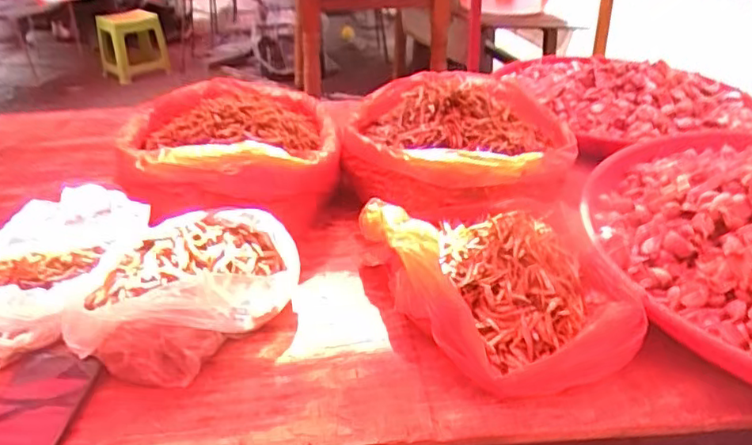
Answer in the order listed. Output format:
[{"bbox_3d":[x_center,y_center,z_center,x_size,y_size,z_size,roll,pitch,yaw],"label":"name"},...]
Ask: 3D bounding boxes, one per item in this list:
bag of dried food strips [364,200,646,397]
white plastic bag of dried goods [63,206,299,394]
[{"bbox_3d":[0.138,0.058,0.662,0.236,0.091,0.287,-10,31,-15],"label":"bag of dried food strips"},{"bbox_3d":[-0.201,0.076,0.659,0.215,0.077,0.213,0,30,2],"label":"white plastic bag of dried goods"}]

